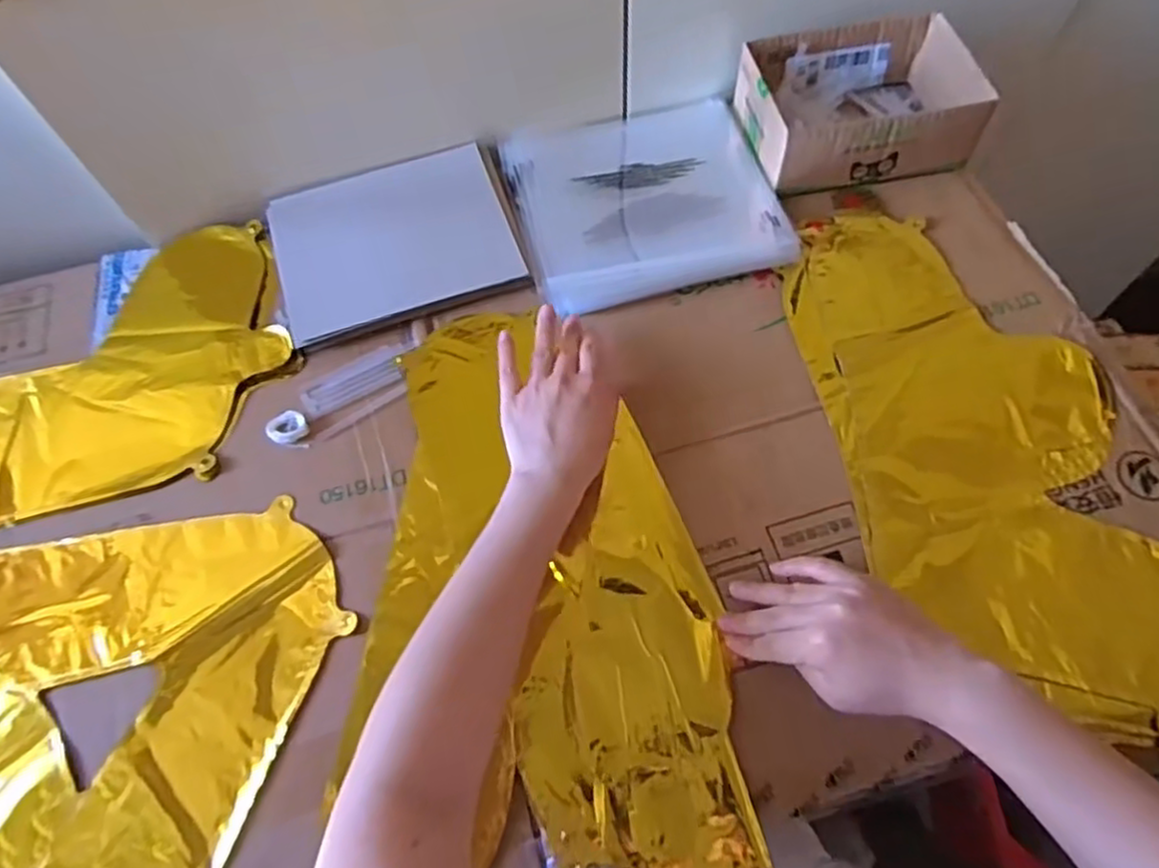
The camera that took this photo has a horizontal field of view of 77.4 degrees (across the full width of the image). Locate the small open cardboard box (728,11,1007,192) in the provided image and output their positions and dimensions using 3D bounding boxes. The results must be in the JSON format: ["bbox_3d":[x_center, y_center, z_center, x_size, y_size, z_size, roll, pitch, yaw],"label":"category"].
[{"bbox_3d":[0.244,-0.290,0.641,0.181,0.066,0.145,-11,64,-3],"label":"small open cardboard box"}]

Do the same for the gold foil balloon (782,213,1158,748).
[{"bbox_3d":[0.293,-0.002,0.523,0.209,0.015,0.410,-9,64,-2],"label":"gold foil balloon"}]

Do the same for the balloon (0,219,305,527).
[{"bbox_3d":[-0.435,-0.018,0.579,0.409,0.032,0.223,-23,65,-8],"label":"balloon"}]

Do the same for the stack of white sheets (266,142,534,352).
[{"bbox_3d":[-0.157,-0.169,0.623,0.201,0.011,0.161,-16,64,-5],"label":"stack of white sheets"}]

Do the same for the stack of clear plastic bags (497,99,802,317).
[{"bbox_3d":[0.055,-0.212,0.637,0.220,0.017,0.207,-15,64,-5],"label":"stack of clear plastic bags"}]

